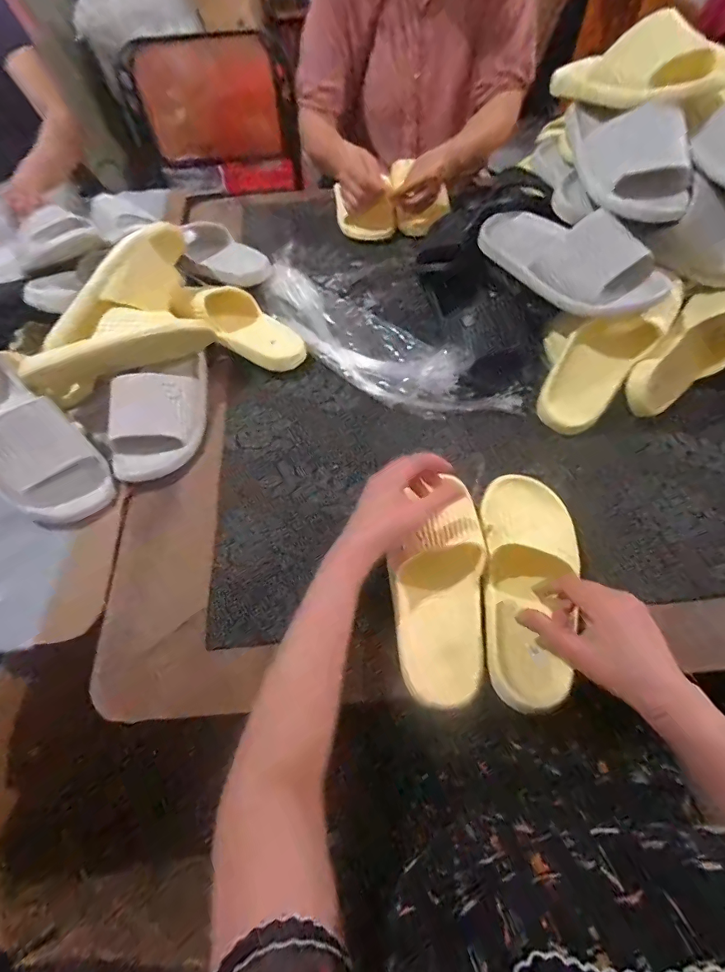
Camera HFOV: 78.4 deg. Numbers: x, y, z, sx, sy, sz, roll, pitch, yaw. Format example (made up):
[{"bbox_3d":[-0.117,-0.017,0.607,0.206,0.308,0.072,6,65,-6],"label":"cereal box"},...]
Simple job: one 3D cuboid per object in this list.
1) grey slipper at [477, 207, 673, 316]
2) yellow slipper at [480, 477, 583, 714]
[{"bbox_3d":[0.261,-0.307,0.581,0.096,0.071,0.269,-36,64,-16],"label":"grey slipper"},{"bbox_3d":[0.176,0.091,0.463,0.103,0.068,0.247,11,54,8],"label":"yellow slipper"}]

